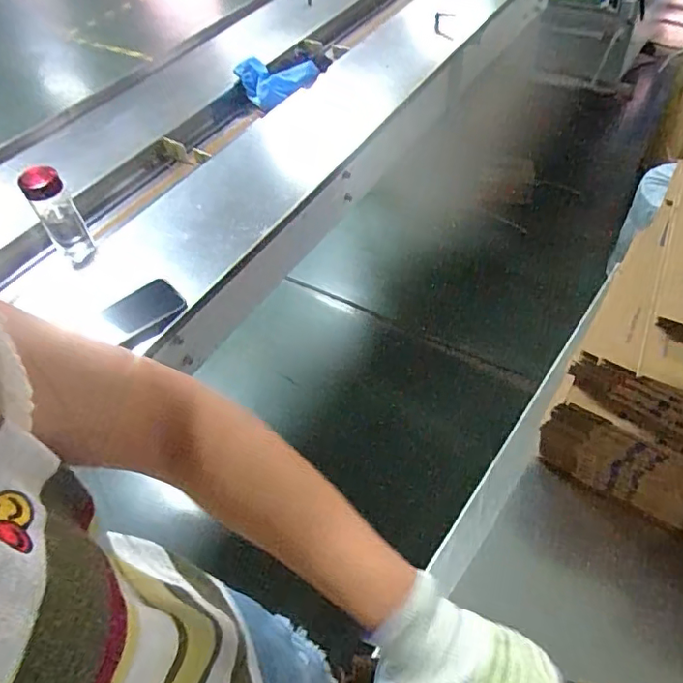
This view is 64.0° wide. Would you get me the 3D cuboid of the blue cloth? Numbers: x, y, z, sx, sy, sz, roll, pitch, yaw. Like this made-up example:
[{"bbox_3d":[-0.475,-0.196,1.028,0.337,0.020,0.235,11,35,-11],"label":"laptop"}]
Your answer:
[{"bbox_3d":[-0.138,-0.571,1.187,0.159,0.068,0.122,-19,52,-10],"label":"blue cloth"}]

